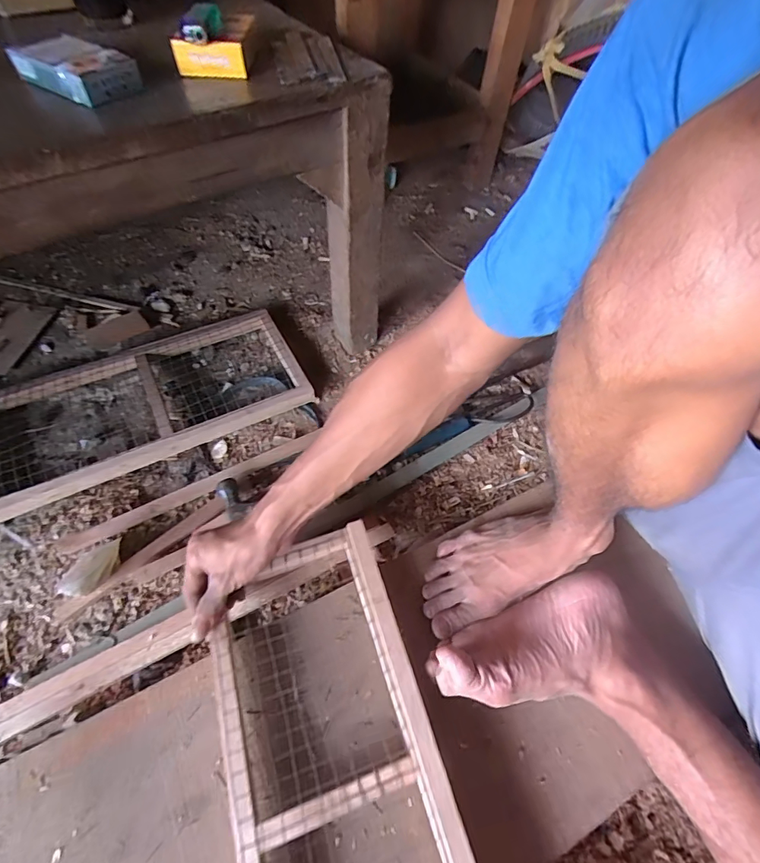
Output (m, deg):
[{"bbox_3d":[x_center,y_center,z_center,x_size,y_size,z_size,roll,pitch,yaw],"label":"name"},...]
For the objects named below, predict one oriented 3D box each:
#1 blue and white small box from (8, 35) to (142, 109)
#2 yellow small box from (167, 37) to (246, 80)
[{"bbox_3d":[-0.254,-0.301,0.363,0.108,0.021,0.054,32,62,16],"label":"blue and white small box"},{"bbox_3d":[-0.150,-0.324,0.382,0.060,0.027,0.014,1,59,-2],"label":"yellow small box"}]

